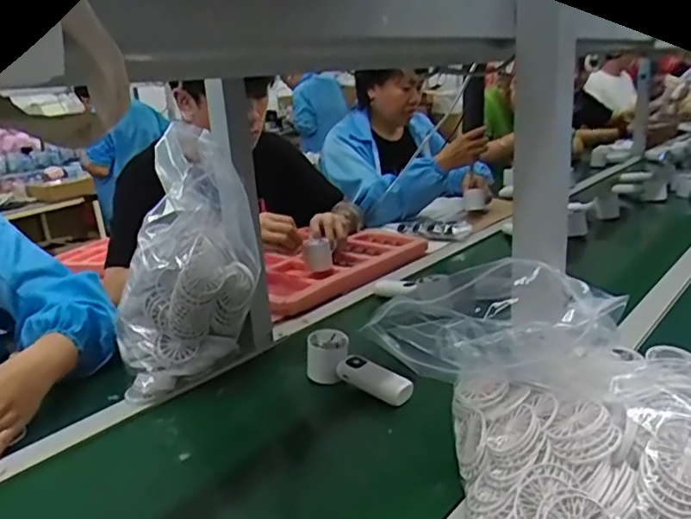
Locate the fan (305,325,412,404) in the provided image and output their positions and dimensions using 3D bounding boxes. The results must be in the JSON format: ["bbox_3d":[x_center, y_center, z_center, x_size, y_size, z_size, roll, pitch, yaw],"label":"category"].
[{"bbox_3d":[0.014,0.139,0.757,0.052,0.056,0.143,-19,25,-40],"label":"fan"}]

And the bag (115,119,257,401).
[{"bbox_3d":[-0.223,0.000,0.786,0.183,0.321,0.156,-18,24,-37],"label":"bag"}]

